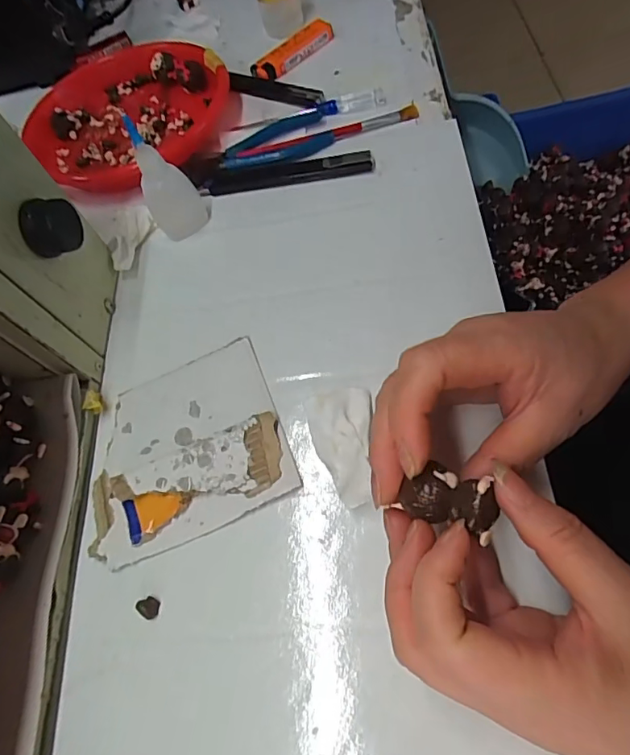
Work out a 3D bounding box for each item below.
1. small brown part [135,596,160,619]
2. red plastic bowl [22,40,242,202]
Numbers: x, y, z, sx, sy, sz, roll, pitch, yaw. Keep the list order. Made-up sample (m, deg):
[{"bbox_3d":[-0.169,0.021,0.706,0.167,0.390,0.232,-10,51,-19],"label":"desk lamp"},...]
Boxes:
[{"bbox_3d":[-0.085,0.117,0.255,0.011,0.005,0.009,26,71,20],"label":"small brown part"},{"bbox_3d":[-0.159,-0.223,0.427,0.173,0.033,0.163,-33,63,-7],"label":"red plastic bowl"}]

